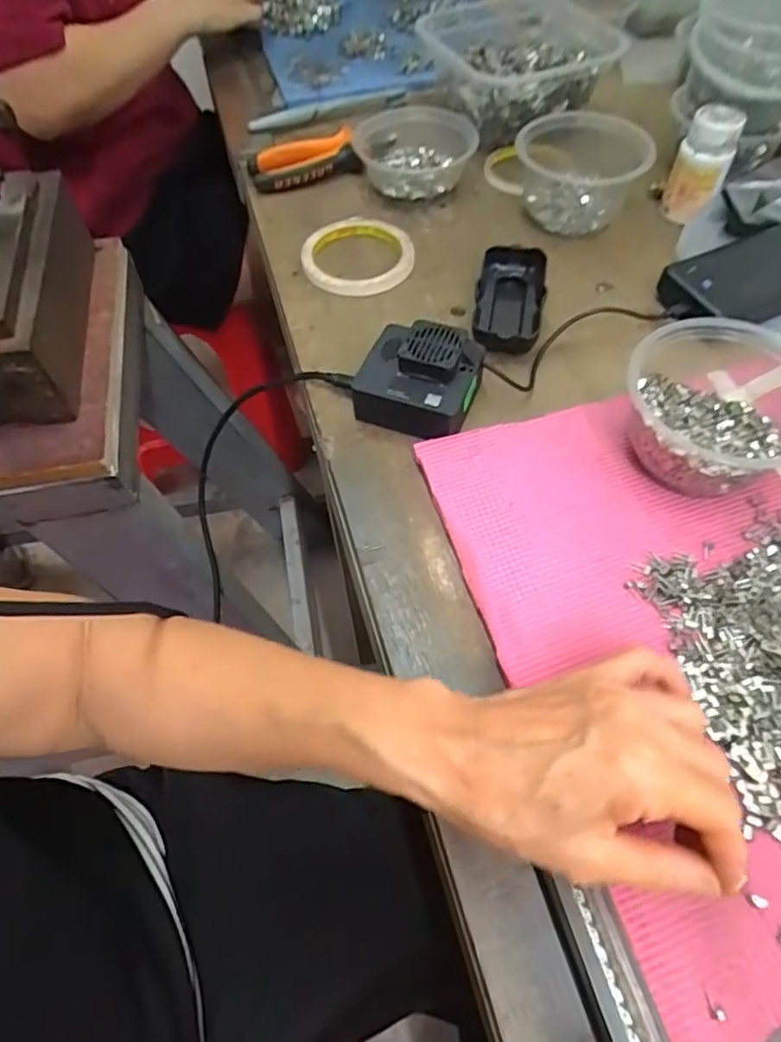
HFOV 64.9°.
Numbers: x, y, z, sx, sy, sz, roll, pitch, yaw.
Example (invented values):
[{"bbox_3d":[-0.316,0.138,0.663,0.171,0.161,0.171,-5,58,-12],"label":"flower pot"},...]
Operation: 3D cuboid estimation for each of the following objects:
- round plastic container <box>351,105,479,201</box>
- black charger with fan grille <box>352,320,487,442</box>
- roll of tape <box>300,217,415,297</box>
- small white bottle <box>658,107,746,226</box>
[{"bbox_3d":[0.025,-0.362,0.593,0.108,0.038,0.116,0,58,1],"label":"round plastic container"},{"bbox_3d":[0.020,-0.102,0.434,0.080,0.041,0.071,19,61,15],"label":"black charger with fan grille"},{"bbox_3d":[-0.028,-0.238,0.541,0.094,0.015,0.099,0,58,1],"label":"roll of tape"},{"bbox_3d":[0.271,-0.310,0.536,0.045,0.077,0.047,26,62,16],"label":"small white bottle"}]

